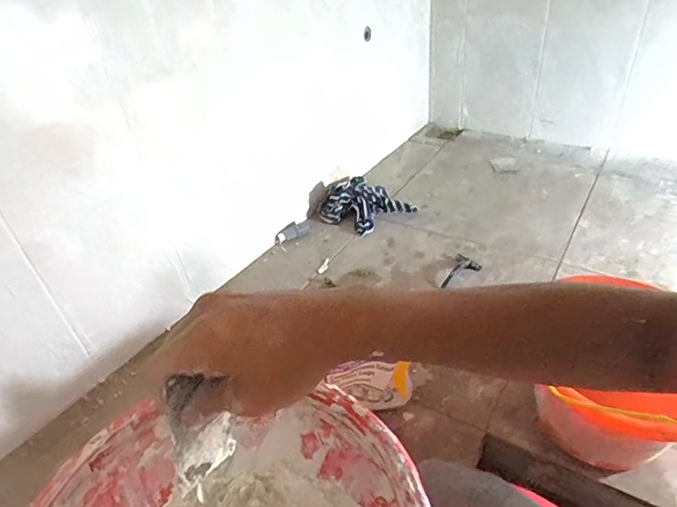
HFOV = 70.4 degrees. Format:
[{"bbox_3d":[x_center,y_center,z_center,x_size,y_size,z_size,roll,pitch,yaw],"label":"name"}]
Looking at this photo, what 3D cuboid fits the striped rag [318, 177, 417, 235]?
[{"bbox_3d":[0.064,-0.138,1.343,0.216,0.058,0.212,-31,44,-27],"label":"striped rag"}]

